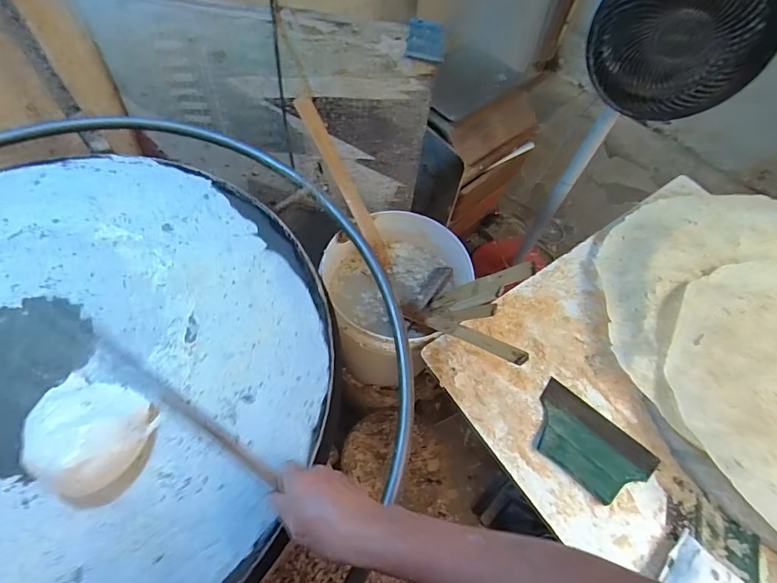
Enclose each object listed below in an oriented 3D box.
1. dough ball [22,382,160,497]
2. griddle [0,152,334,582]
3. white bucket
[{"bbox_3d":[-0.313,0.140,0.439,0.115,0.046,0.101,20,61,8],"label":"dough ball"},{"bbox_3d":[-0.400,0.078,0.490,0.638,0.052,0.596,27,63,12],"label":"griddle"},{"bbox_3d":[-0.001,0.032,0.942,0.262,0.325,0.295,28,63,13],"label":"white bucket"}]

